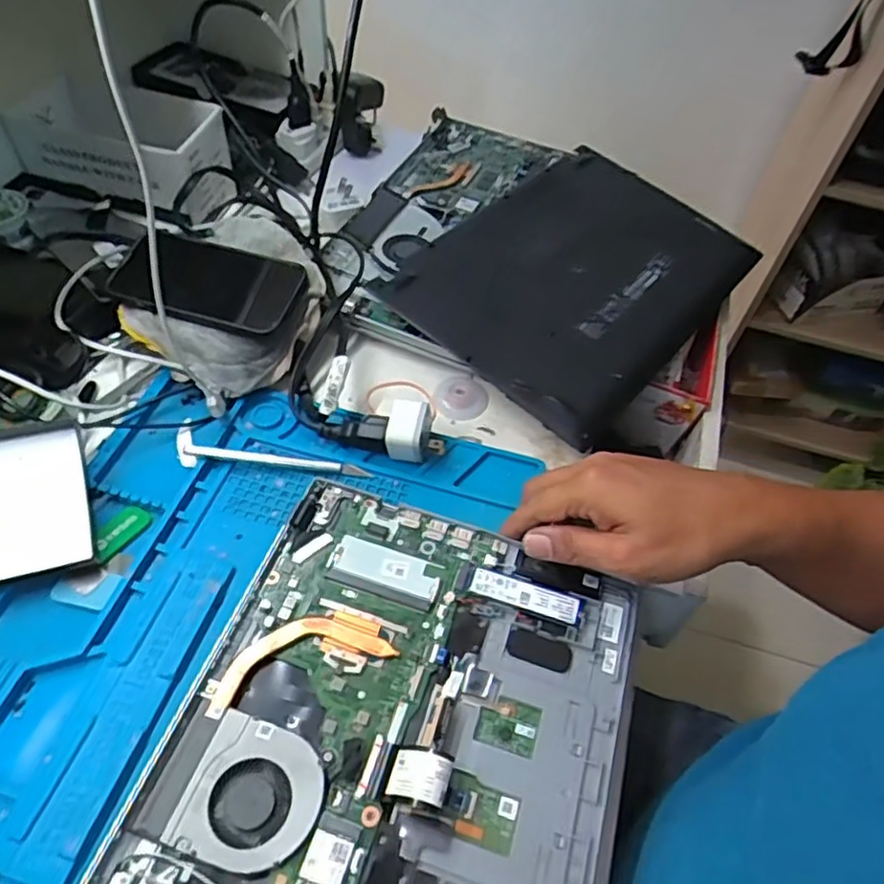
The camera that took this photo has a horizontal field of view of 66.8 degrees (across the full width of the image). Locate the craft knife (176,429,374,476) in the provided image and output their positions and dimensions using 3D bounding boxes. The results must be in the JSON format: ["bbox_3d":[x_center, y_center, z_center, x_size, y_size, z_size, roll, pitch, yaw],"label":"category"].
[{"bbox_3d":[-0.130,0.012,0.496,0.148,0.014,0.030,12,52,4],"label":"craft knife"}]

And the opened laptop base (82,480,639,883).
[{"bbox_3d":[-0.033,0.195,0.355,0.240,0.013,0.353,17,52,8],"label":"opened laptop base"}]

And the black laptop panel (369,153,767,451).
[{"bbox_3d":[0.131,-0.165,0.641,0.235,0.016,0.349,38,57,16],"label":"black laptop panel"}]

